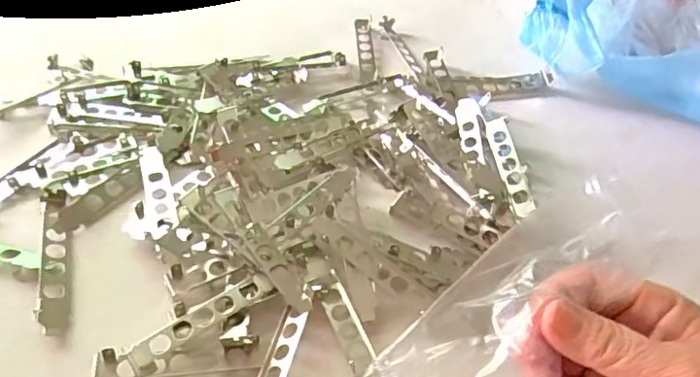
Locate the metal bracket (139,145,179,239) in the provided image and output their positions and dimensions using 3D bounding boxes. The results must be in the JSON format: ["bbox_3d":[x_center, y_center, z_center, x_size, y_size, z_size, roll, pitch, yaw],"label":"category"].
[{"bbox_3d":[-0.151,0.000,0.439,0.022,0.011,0.103,-12,51,-16],"label":"metal bracket"}]

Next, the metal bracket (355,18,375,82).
[{"bbox_3d":[0.017,-0.155,0.611,0.017,0.005,0.113,0,48,-6],"label":"metal bracket"}]

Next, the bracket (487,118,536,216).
[{"bbox_3d":[0.145,-0.019,0.497,0.022,0.016,0.101,-21,56,16],"label":"bracket"}]

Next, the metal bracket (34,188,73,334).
[{"bbox_3d":[-0.212,0.048,0.398,0.021,0.009,0.122,-11,50,-15],"label":"metal bracket"}]

